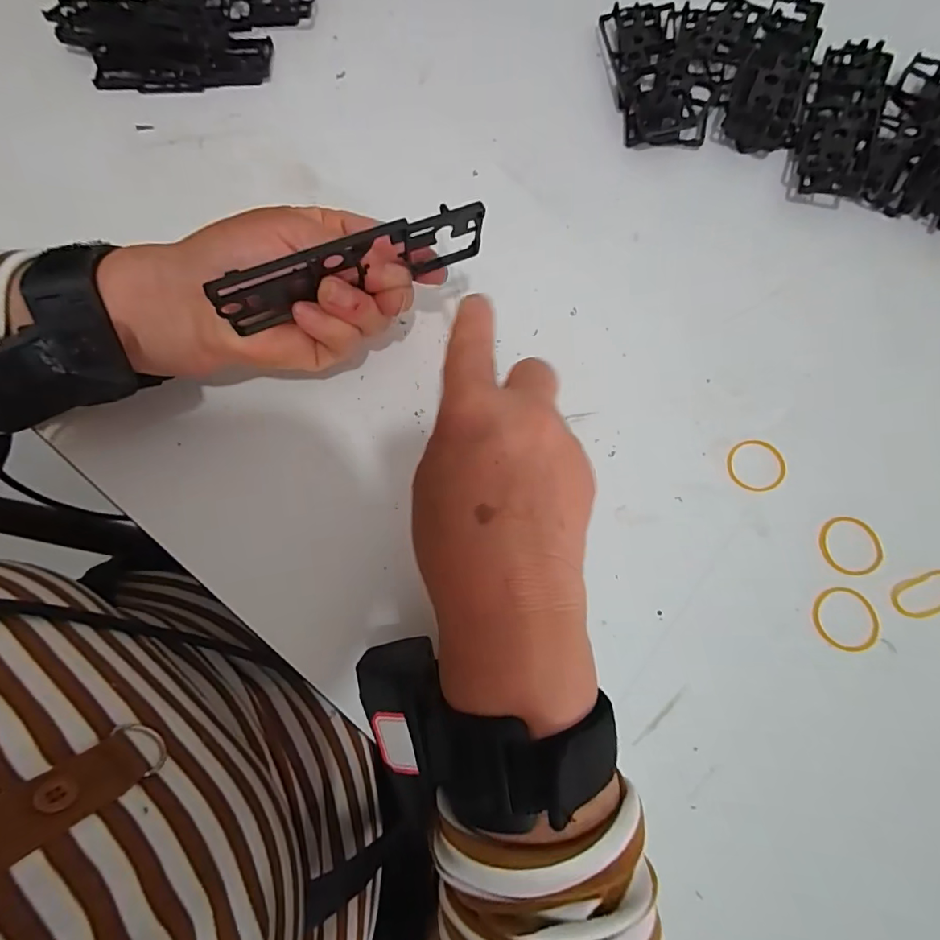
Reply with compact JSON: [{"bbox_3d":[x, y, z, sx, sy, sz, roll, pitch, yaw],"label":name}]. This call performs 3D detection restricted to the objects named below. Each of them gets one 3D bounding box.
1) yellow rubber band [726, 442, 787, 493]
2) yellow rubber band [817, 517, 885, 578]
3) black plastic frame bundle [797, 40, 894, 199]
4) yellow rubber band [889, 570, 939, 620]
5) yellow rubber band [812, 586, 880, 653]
[{"bbox_3d":[0.156,-0.002,0.260,0.032,0.004,0.029,-2,73,-1],"label":"yellow rubber band"},{"bbox_3d":[0.197,0.039,0.246,0.031,0.004,0.030,-8,74,-2],"label":"yellow rubber band"},{"bbox_3d":[0.244,-0.233,0.317,0.042,0.024,0.142,21,75,6],"label":"black plastic frame bundle"},{"bbox_3d":[0.231,0.062,0.239,0.038,0.004,0.019,-18,74,-5],"label":"yellow rubber band"},{"bbox_3d":[0.187,0.074,0.237,0.030,0.004,0.030,0,73,0],"label":"yellow rubber band"}]

